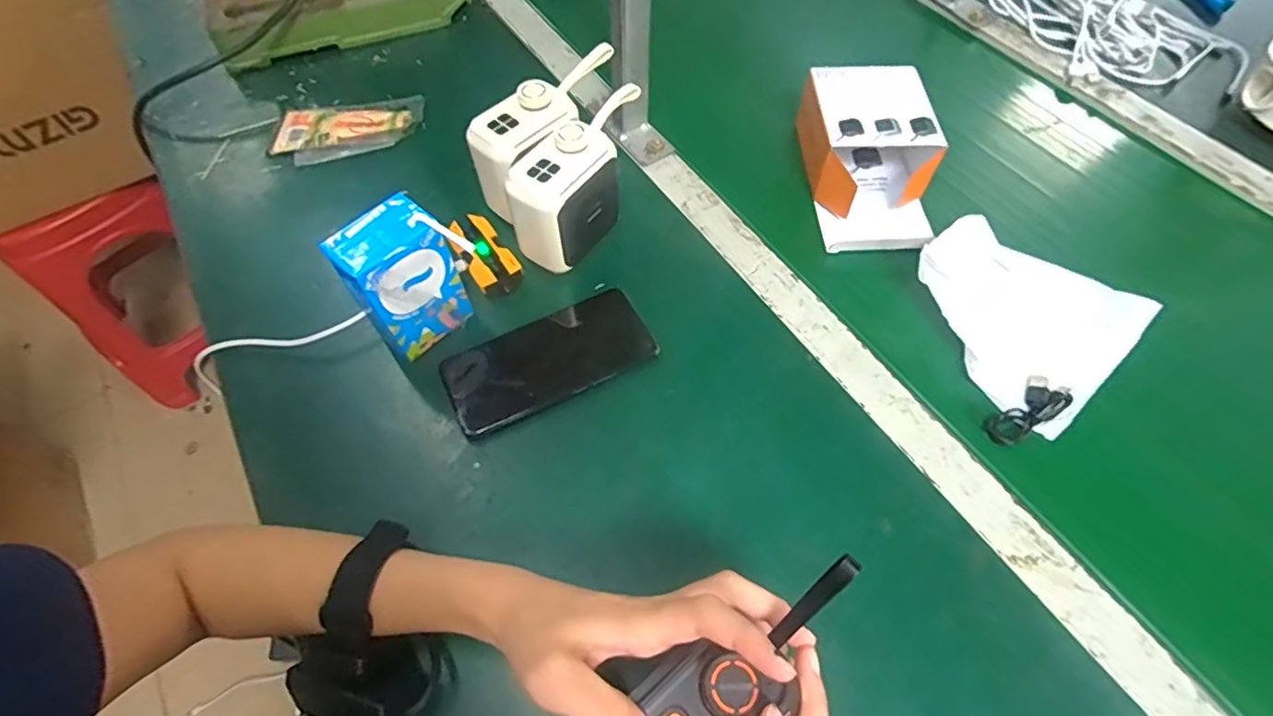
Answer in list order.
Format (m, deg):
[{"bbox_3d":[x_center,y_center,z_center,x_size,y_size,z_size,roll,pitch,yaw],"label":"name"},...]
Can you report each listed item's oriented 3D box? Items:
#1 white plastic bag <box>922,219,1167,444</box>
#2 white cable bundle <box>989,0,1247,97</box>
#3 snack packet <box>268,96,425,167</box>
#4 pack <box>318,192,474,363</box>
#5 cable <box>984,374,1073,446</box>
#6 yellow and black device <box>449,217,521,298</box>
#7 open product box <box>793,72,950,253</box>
[{"bbox_3d":[0.293,-0.039,0.455,0.151,0.037,0.154,-40,67,-22],"label":"white plastic bag"},{"bbox_3d":[0.521,-0.367,0.649,0.176,0.029,0.228,-17,62,-11],"label":"white cable bundle"},{"bbox_3d":[-0.288,-0.231,0.595,0.142,0.011,0.082,-5,61,-5],"label":"snack packet"},{"bbox_3d":[-0.164,-0.052,0.425,0.048,0.107,0.076,37,65,20],"label":"pack"},{"bbox_3d":[0.281,0.038,0.428,0.071,0.011,0.029,-29,63,-17],"label":"cable"},{"bbox_3d":[-0.127,-0.087,0.489,0.039,0.029,0.076,-30,63,-18],"label":"yellow and black device"},{"bbox_3d":[0.208,-0.177,0.522,0.098,0.065,0.156,-2,58,-2],"label":"open product box"}]

